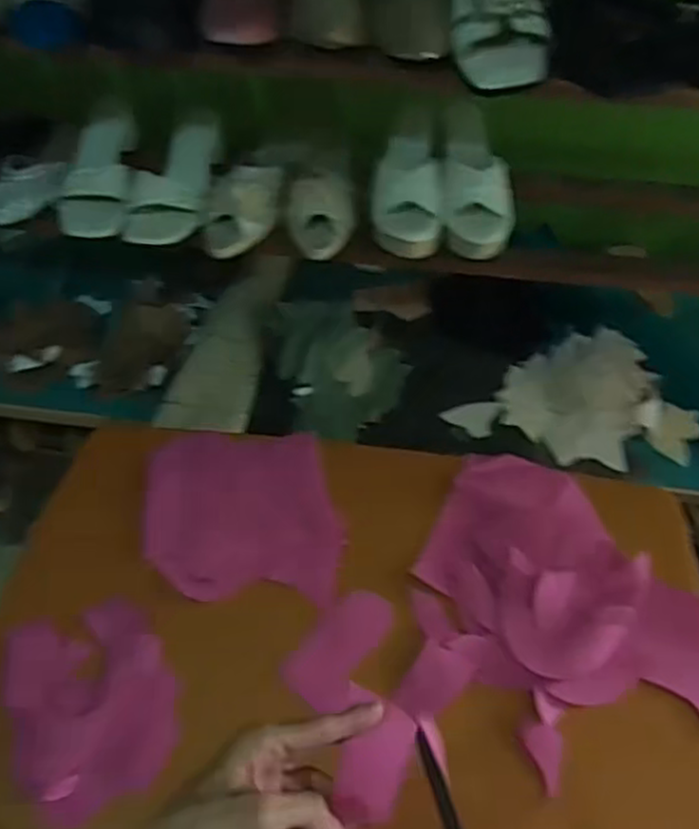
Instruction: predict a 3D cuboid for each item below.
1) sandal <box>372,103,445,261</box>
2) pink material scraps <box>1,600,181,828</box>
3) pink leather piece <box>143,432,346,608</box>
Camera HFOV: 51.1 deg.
[{"bbox_3d":[0.071,-0.307,0.924,0.084,0.061,0.251,0,54,2],"label":"sandal"},{"bbox_3d":[-0.262,0.287,0.733,0.162,0.026,0.194,-27,61,-7],"label":"pink material scraps"},{"bbox_3d":[-0.127,0.113,0.861,0.232,0.011,0.213,-1,52,3],"label":"pink leather piece"}]

